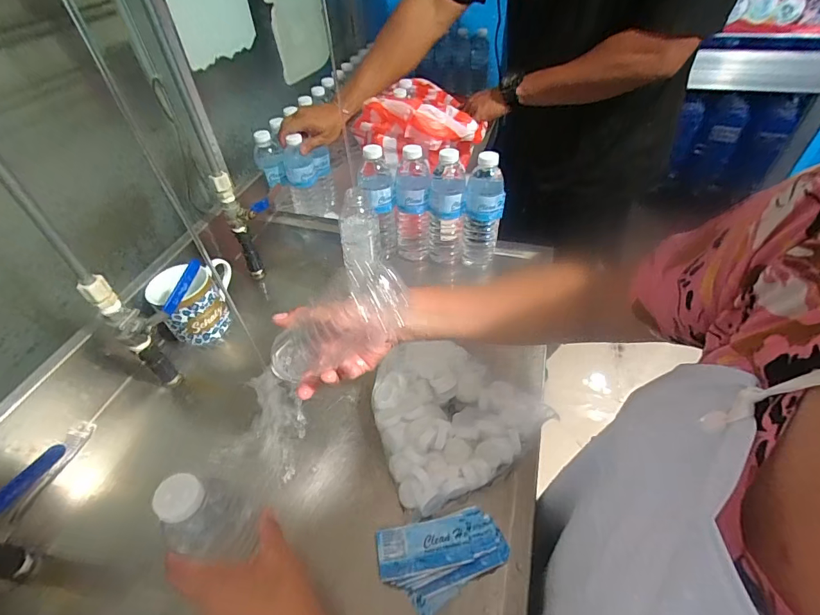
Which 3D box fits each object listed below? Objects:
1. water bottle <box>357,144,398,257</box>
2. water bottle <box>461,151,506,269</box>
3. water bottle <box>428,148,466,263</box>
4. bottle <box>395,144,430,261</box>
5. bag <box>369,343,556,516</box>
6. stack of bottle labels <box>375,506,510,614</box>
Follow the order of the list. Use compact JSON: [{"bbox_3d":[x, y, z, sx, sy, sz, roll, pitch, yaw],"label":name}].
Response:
[{"bbox_3d":[-0.054,-0.180,0.710,0.055,0.204,0.057,-4,46,0],"label":"water bottle"},{"bbox_3d":[0.125,-0.161,0.688,0.063,0.197,0.063,7,47,10],"label":"water bottle"},{"bbox_3d":[0.065,-0.176,0.694,0.057,0.193,0.064,5,47,8],"label":"water bottle"},{"bbox_3d":[0.005,-0.180,0.706,0.061,0.197,0.055,0,46,3],"label":"bottle"},{"bbox_3d":[0.060,0.130,0.531,0.203,0.050,0.196,-16,48,-12],"label":"bag"},{"bbox_3d":[0.036,0.269,0.432,0.134,0.008,0.084,-11,47,-7],"label":"stack of bottle labels"}]

